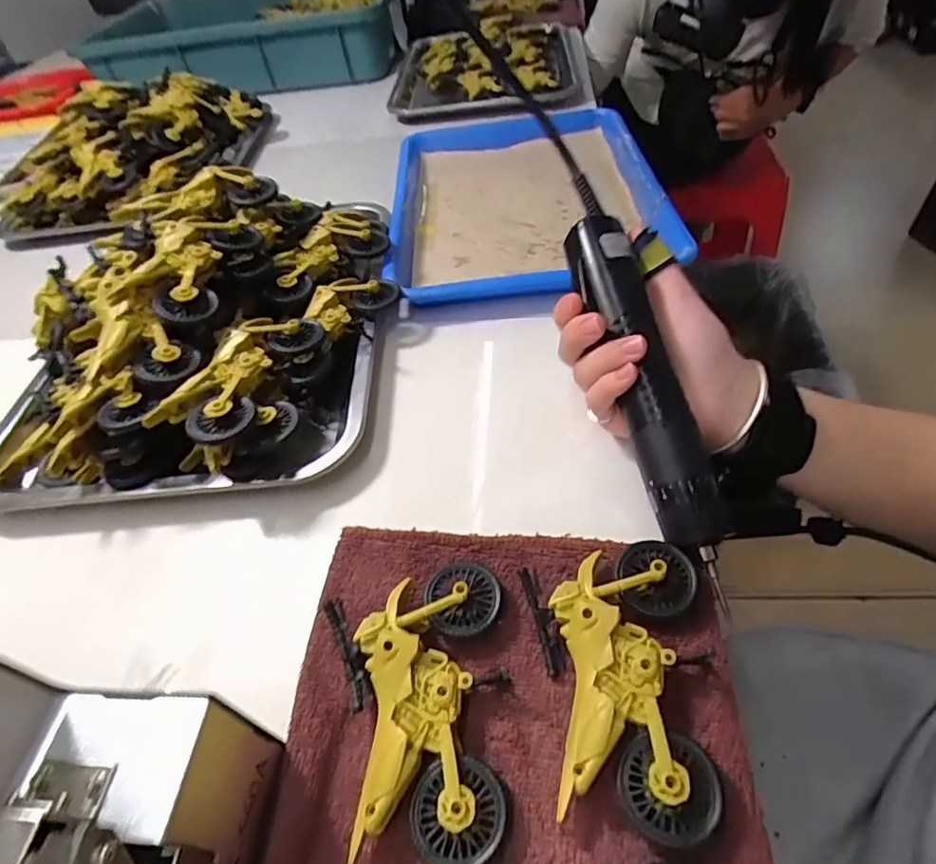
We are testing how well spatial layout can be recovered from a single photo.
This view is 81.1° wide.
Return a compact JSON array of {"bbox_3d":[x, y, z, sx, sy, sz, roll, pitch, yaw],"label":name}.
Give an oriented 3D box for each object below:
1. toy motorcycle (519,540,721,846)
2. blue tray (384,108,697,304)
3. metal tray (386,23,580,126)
[{"bbox_3d":[0.067,0.103,0.235,0.074,0.024,0.113,-4,48,5],"label":"toy motorcycle"},{"bbox_3d":[0.049,-0.247,0.551,0.240,0.037,0.353,-7,47,2],"label":"blue tray"},{"bbox_3d":[0.026,-0.531,0.789,0.272,0.035,0.334,-2,49,5],"label":"metal tray"}]

